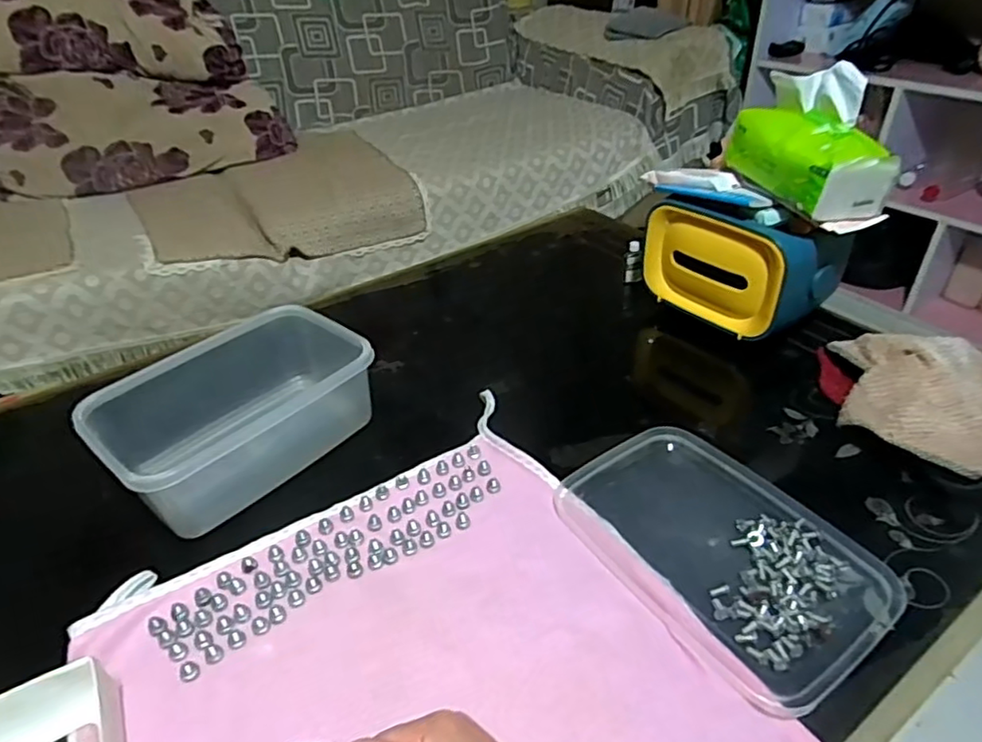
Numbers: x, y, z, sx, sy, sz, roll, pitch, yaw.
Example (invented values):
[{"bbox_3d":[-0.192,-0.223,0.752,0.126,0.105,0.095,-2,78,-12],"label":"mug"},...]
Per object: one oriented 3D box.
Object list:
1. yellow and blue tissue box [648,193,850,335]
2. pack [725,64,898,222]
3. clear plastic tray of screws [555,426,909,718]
[{"bbox_3d":[0.296,-0.136,0.732,0.096,0.136,0.212,-28,43,-29],"label":"yellow and blue tissue box"},{"bbox_3d":[0.341,-0.247,0.653,0.092,0.119,0.159,-13,38,-13],"label":"pack"},{"bbox_3d":[0.184,0.139,0.501,0.168,0.010,0.248,-23,41,-25],"label":"clear plastic tray of screws"}]

